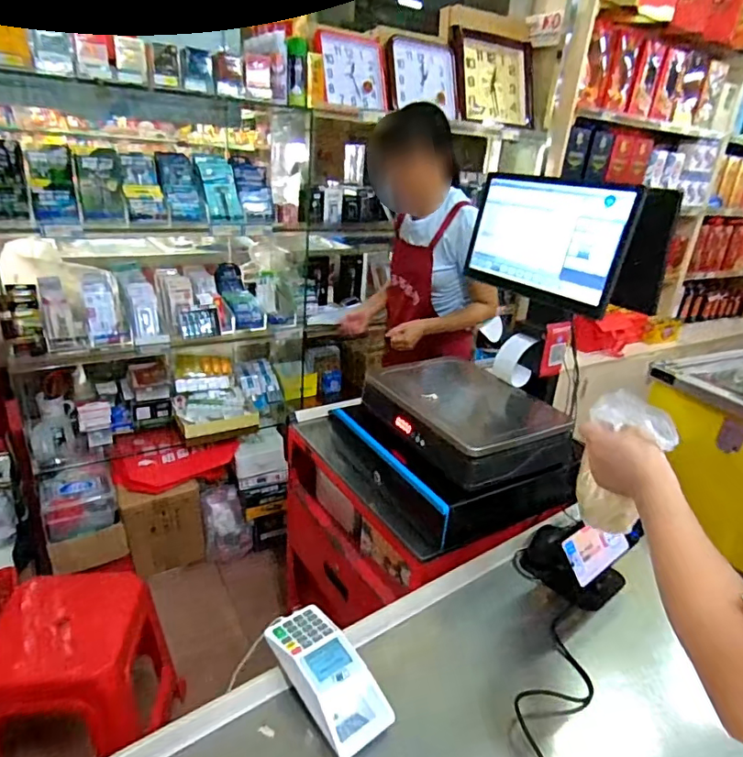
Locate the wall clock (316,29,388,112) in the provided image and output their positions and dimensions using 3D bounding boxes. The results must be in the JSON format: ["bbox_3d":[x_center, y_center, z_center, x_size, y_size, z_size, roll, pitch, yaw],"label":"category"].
[{"bbox_3d":[-0.066,-1.000,1.656,0.274,0.247,0.035,-10,11,-35],"label":"wall clock"}]

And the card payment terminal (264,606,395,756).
[{"bbox_3d":[-0.061,0.373,0.651,0.080,0.058,0.186,-15,31,-38],"label":"card payment terminal"}]

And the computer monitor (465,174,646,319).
[{"bbox_3d":[0.347,-0.277,1.036,0.066,0.220,0.368,-12,29,-33],"label":"computer monitor"}]

